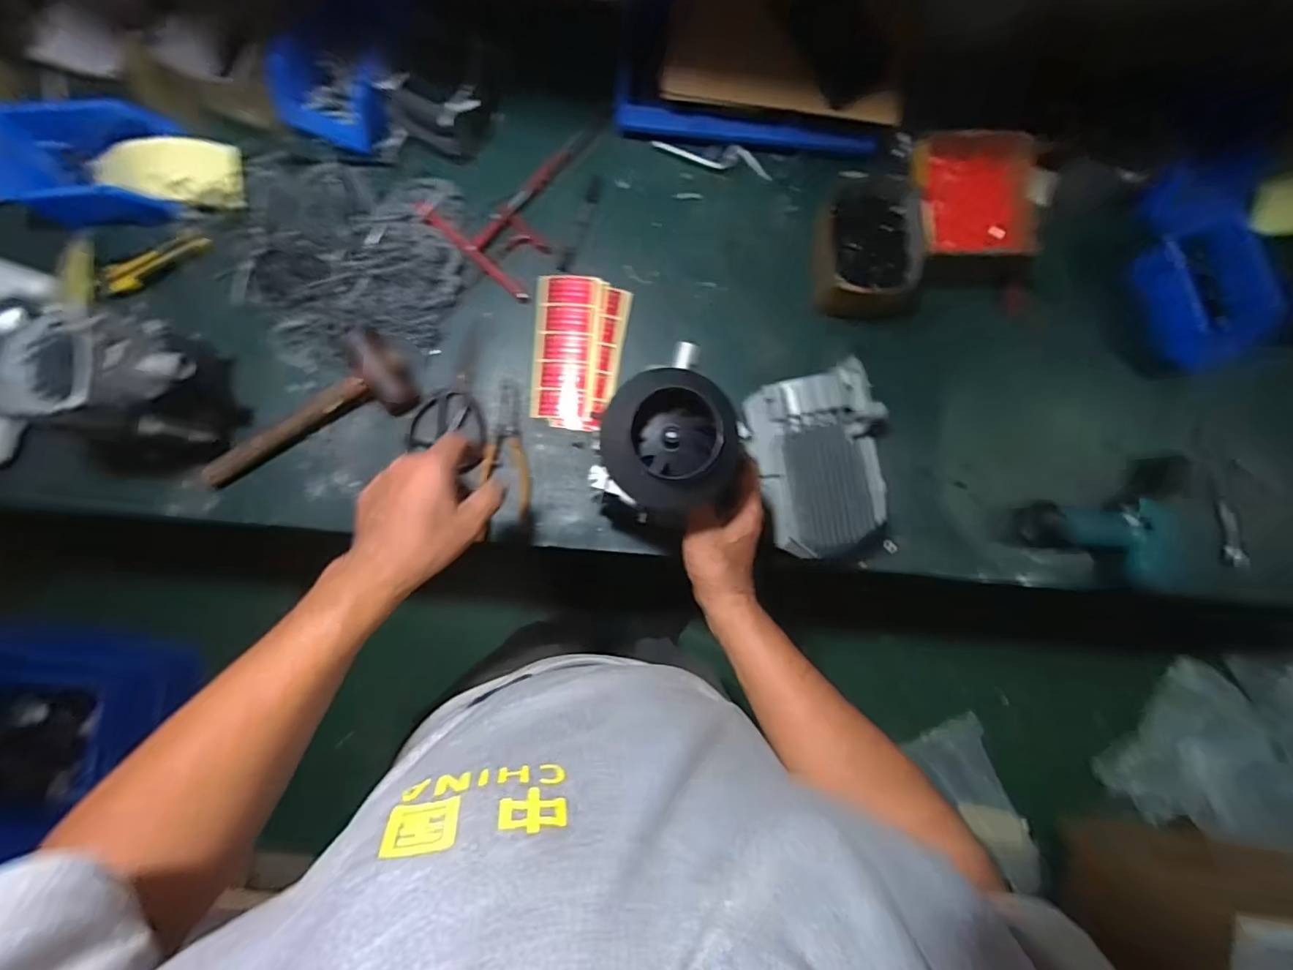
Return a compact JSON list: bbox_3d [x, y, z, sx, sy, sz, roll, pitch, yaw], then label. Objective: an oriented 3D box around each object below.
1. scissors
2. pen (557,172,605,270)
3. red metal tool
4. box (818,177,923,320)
[{"bbox_3d":[-0.253,-0.117,0.712,0.097,0.022,0.188,3,86,-2],"label":"scissors"},{"bbox_3d":[-0.087,-0.349,0.740,0.019,0.009,0.134,21,86,-1],"label":"pen"},{"bbox_3d":[-0.158,-0.398,0.724,0.161,0.026,0.264,34,86,0],"label":"red metal tool"},{"bbox_3d":[0.277,-0.303,0.713,0.125,0.075,0.164,5,86,-2],"label":"box"}]

